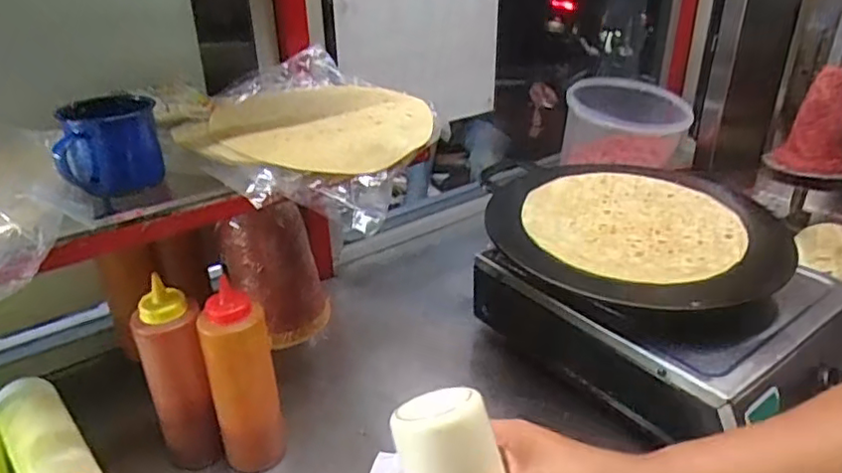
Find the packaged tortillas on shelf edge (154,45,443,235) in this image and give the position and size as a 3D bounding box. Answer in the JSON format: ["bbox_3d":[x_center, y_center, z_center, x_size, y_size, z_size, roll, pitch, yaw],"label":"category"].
[{"bbox_3d":[-0.117,-0.105,0.617,0.247,0.076,0.284,-22,34,-39],"label":"packaged tortillas on shelf edge"}]

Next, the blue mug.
[{"bbox_3d":[-0.262,-0.075,0.512,0.082,0.069,0.068,-14,30,-29],"label":"blue mug"}]

